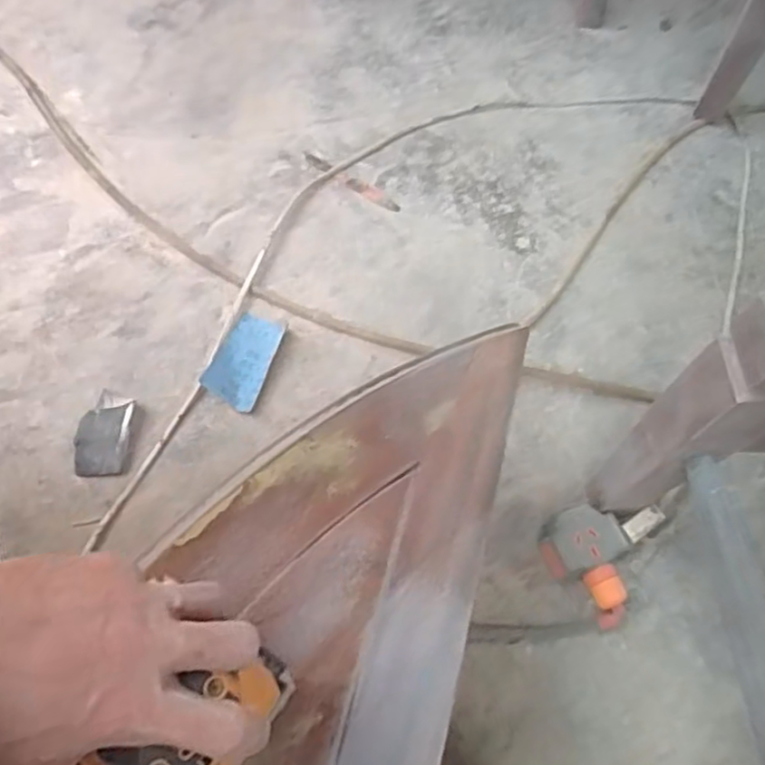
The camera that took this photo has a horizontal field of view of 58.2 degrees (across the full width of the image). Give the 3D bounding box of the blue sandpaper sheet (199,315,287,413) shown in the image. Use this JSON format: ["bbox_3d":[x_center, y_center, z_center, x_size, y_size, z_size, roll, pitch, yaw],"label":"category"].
[{"bbox_3d":[-0.155,-0.026,0.774,0.064,0.006,0.111,20,63,8],"label":"blue sandpaper sheet"}]

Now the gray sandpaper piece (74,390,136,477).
[{"bbox_3d":[-0.289,0.054,0.714,0.055,0.010,0.089,1,62,-2],"label":"gray sandpaper piece"}]

